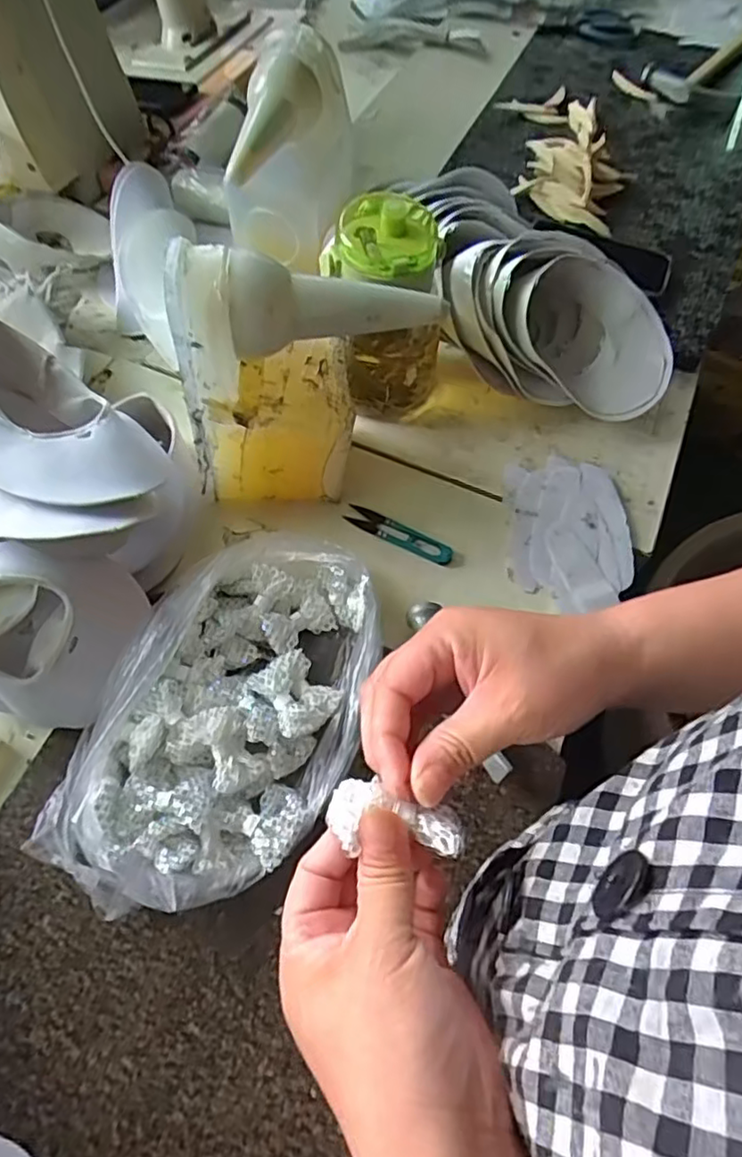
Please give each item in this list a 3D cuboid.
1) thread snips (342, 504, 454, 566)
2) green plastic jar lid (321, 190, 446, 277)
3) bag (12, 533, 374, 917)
[{"bbox_3d":[0.026,-0.040,0.571,0.102,0.007,0.023,24,61,11],"label":"thread snips"},{"bbox_3d":[0.010,-0.285,0.534,0.090,0.039,0.082,23,61,10],"label":"green plastic jar lid"},{"bbox_3d":[-0.093,0.089,0.452,0.163,0.055,0.273,20,60,9],"label":"bag"}]

